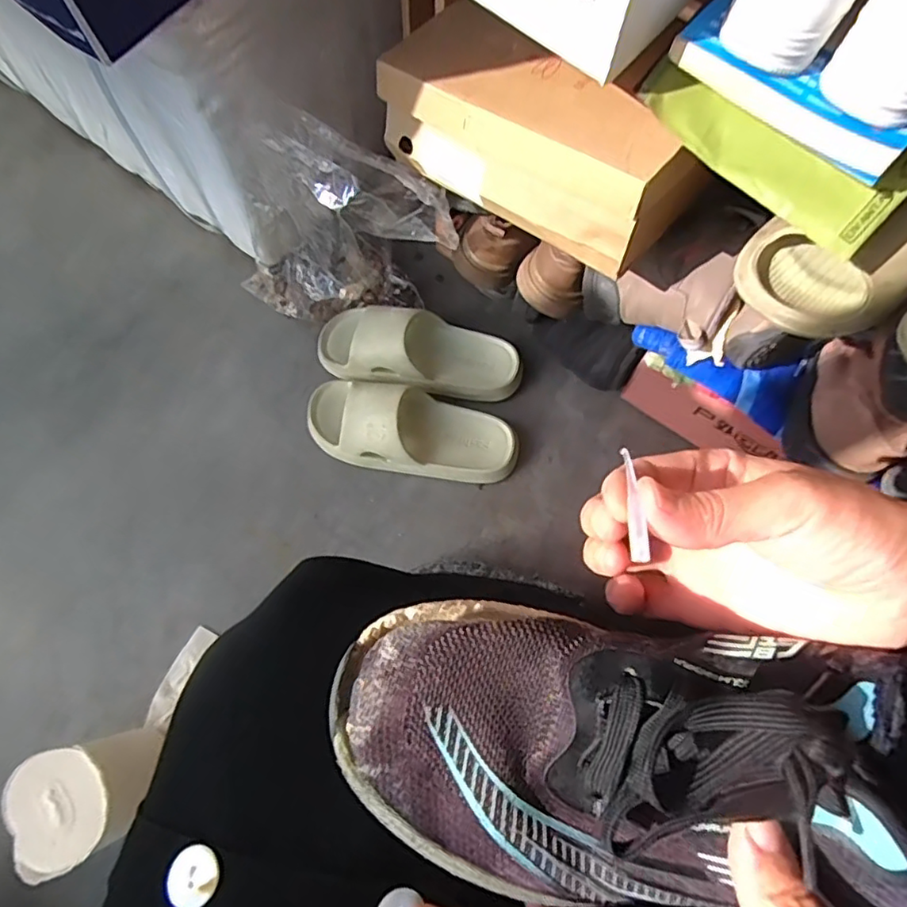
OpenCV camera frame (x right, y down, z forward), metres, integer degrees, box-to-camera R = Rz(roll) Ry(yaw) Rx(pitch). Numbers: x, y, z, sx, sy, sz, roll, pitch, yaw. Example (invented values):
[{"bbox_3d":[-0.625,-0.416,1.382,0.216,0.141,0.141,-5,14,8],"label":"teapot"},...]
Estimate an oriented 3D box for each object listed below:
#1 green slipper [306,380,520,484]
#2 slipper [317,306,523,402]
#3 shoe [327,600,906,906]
[{"bbox_3d":[-0.049,-0.029,0.714,0.254,0.077,0.097,8,70,2],"label":"green slipper"},{"bbox_3d":[-0.041,-0.126,0.739,0.248,0.060,0.088,11,70,2],"label":"slipper"},{"bbox_3d":[0.082,0.109,0.216,0.244,0.089,0.088,6,70,2],"label":"shoe"}]

